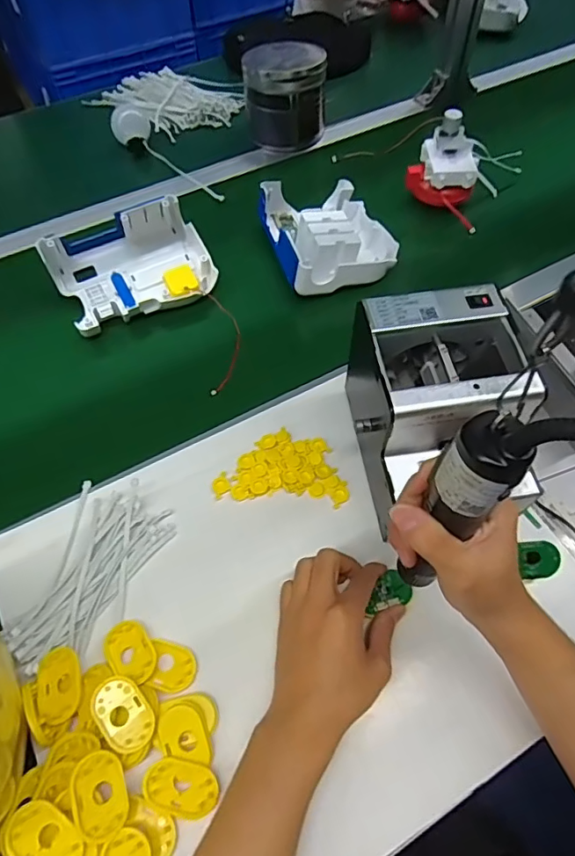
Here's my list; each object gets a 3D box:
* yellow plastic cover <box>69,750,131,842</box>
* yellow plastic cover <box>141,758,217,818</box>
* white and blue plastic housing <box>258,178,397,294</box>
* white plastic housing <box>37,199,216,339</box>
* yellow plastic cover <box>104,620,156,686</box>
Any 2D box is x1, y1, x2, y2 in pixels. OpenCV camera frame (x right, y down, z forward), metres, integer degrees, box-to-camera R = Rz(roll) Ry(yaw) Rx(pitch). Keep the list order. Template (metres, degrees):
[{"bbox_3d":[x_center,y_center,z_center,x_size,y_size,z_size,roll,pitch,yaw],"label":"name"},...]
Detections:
[{"bbox_3d":[-0.135,0.265,0.368,0.035,0.004,0.056,-10,79,-34],"label":"yellow plastic cover"},{"bbox_3d":[-0.080,0.269,0.382,0.055,0.008,0.036,21,73,3],"label":"yellow plastic cover"},{"bbox_3d":[0.052,-0.262,0.679,0.143,0.064,0.173,-15,49,-15],"label":"white and blue plastic housing"},{"bbox_3d":[-0.199,-0.209,0.644,0.187,0.079,0.143,-22,51,-21],"label":"white plastic housing"},{"bbox_3d":[-0.132,0.189,0.431,0.035,0.013,0.055,-28,53,-25],"label":"yellow plastic cover"}]

